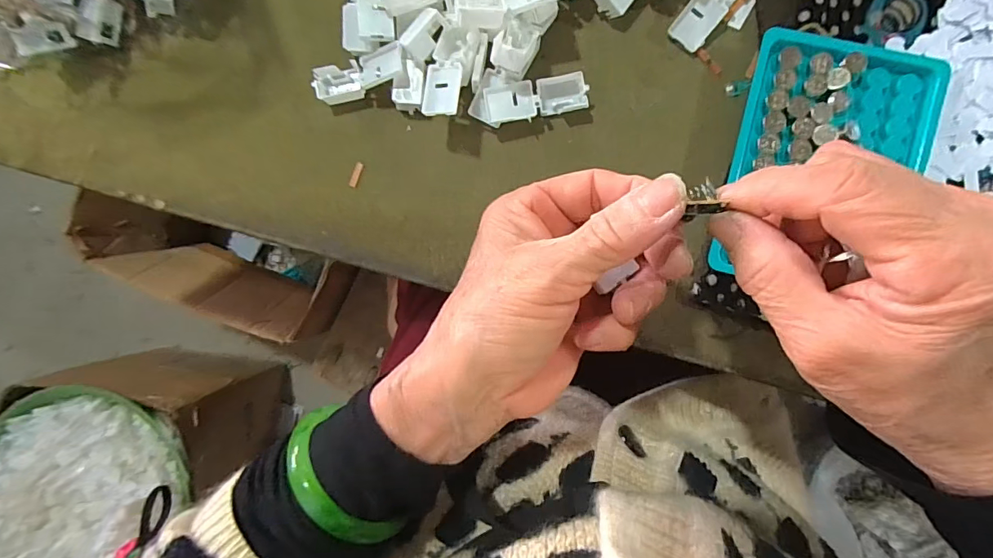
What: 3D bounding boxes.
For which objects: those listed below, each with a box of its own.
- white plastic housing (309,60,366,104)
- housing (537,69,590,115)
[{"bbox_3d":[-0.090,-0.113,0.264,0.026,0.011,0.020,-5,90,4],"label":"white plastic housing"},{"bbox_3d":[0.037,-0.104,0.255,0.027,0.011,0.021,-4,90,4],"label":"housing"}]

